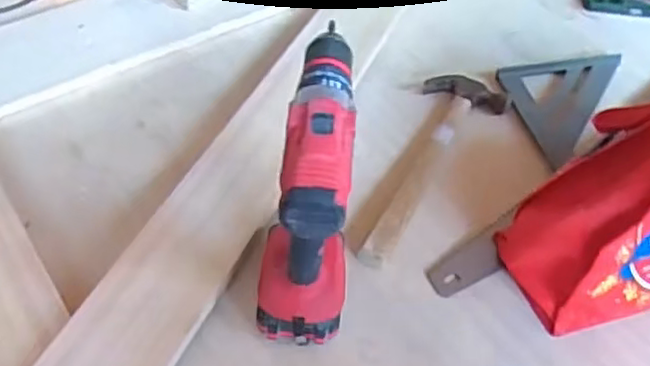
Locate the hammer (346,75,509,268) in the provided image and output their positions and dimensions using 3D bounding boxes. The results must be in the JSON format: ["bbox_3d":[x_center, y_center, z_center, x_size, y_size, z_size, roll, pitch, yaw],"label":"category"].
[{"bbox_3d":[0.112,-0.028,0.751,0.094,0.025,0.301,26,54,16],"label":"hammer"}]

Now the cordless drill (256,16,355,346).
[{"bbox_3d":[-0.012,0.004,0.593,0.075,0.211,0.202,6,51,0],"label":"cordless drill"}]

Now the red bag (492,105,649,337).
[{"bbox_3d":[0.312,-0.010,0.604,0.258,0.240,0.160,-14,53,-15],"label":"red bag"}]

